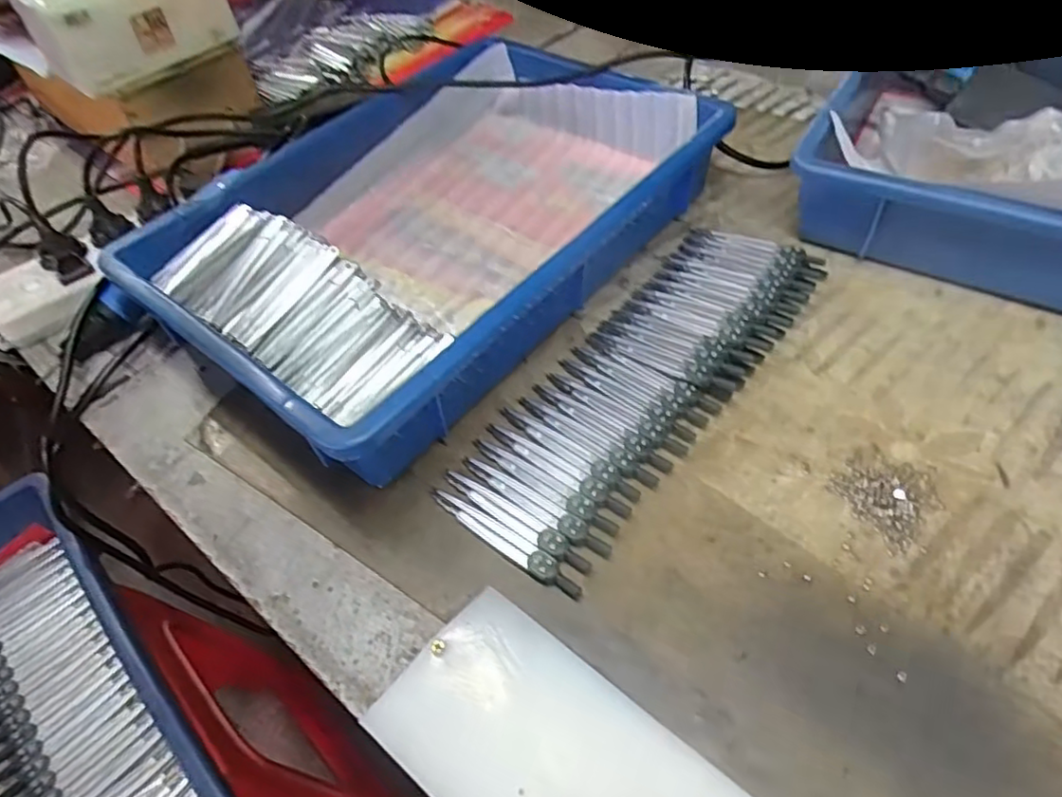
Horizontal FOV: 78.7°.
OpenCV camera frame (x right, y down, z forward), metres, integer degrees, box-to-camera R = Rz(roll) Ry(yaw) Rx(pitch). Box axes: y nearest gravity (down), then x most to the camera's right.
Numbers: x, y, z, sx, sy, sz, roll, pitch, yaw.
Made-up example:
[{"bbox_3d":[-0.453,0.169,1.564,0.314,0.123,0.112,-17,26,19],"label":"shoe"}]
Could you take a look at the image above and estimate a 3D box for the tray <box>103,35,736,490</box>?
[{"bbox_3d":[-0.071,-0.145,0.513,0.272,0.079,0.408,31,60,26],"label":"tray"}]

